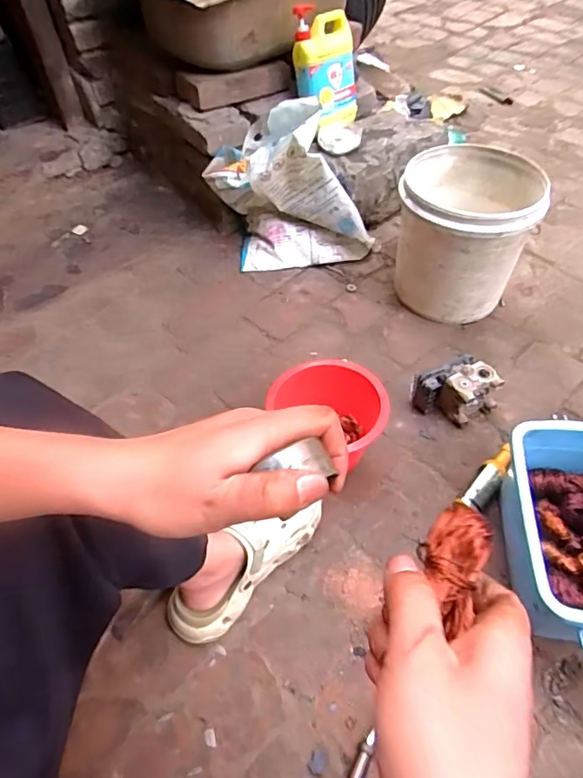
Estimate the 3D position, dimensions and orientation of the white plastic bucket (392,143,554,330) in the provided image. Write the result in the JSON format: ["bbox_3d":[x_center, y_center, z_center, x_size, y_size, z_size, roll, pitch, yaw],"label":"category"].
[{"bbox_3d":[0.320,-0.286,0.982,0.233,0.238,0.217,12,54,13],"label":"white plastic bucket"}]

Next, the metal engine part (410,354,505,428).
[{"bbox_3d":[0.274,0.005,0.860,0.120,0.081,0.087,-20,53,-12],"label":"metal engine part"}]

